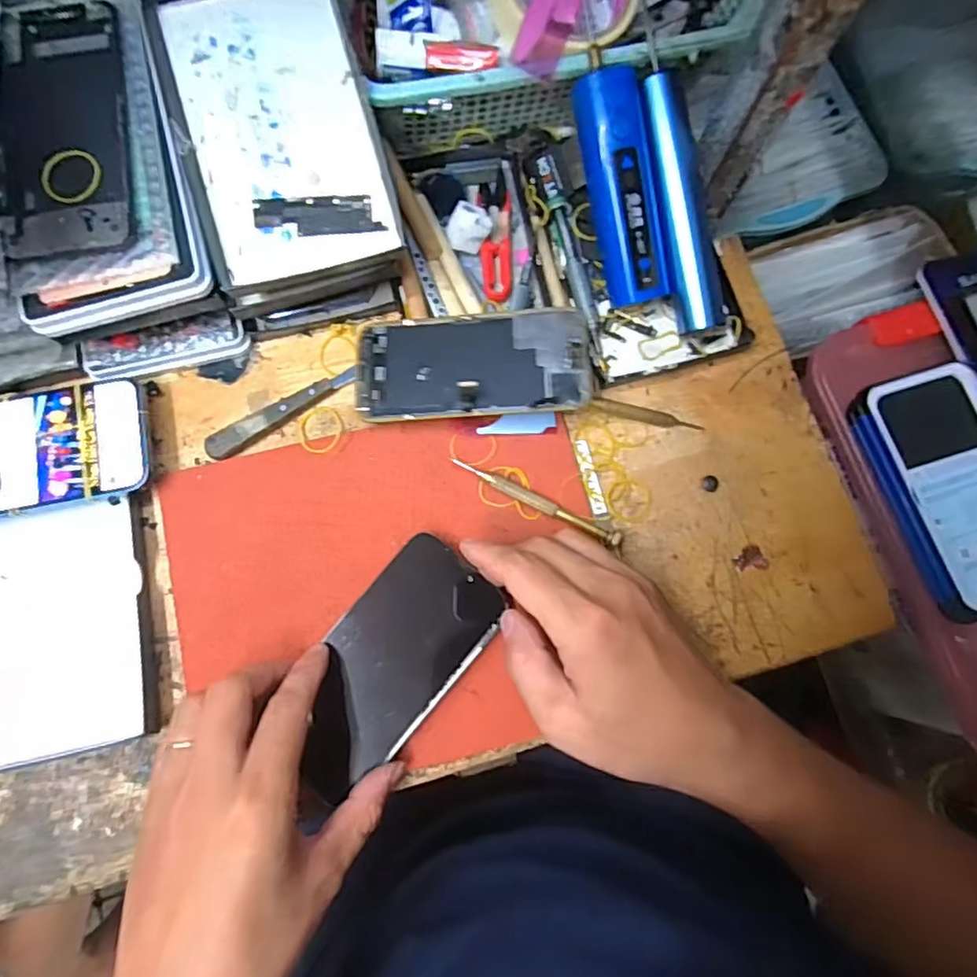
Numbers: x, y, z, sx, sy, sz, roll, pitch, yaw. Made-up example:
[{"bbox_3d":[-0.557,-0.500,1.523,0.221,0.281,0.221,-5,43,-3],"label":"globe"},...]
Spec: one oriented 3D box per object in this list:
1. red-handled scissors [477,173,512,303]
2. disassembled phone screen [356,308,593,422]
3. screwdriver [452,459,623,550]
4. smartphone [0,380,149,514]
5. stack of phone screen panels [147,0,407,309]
[{"bbox_3d":[0.005,-0.171,0.399,0.022,0.007,0.095,-1,78,-2],"label":"red-handled scissors"},{"bbox_3d":[-0.011,-0.076,0.361,0.142,0.007,0.067,-2,76,6],"label":"disassembled phone screen"},{"bbox_3d":[0.029,0.008,0.362,0.111,0.013,0.009,27,78,4],"label":"screwdriver"},{"bbox_3d":[-0.276,-0.021,0.351,0.143,0.015,0.069,-11,78,-4],"label":"smartphone"},{"bbox_3d":[-0.121,-0.211,0.349,0.105,0.029,0.182,-15,90,-5],"label":"stack of phone screen panels"}]

